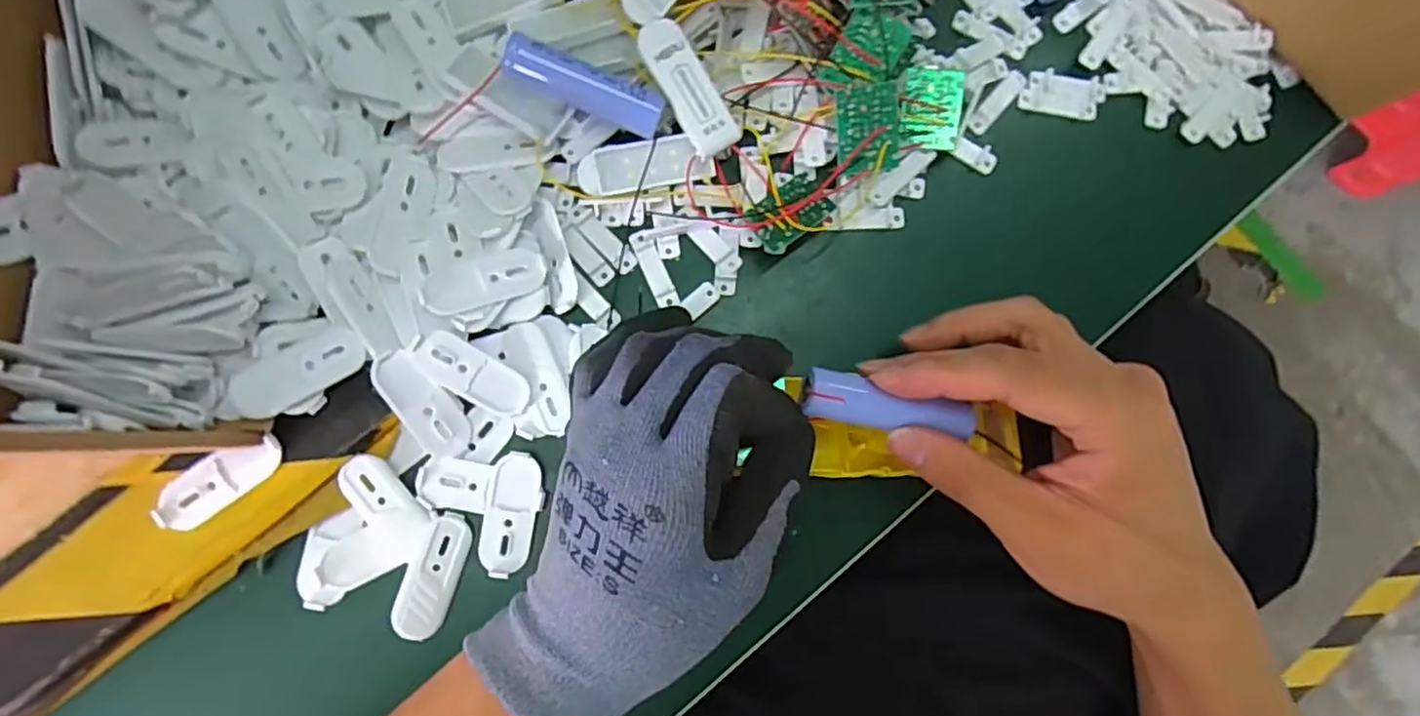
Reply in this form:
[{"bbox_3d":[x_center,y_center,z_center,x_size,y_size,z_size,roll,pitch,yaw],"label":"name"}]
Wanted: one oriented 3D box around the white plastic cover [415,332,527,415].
[{"bbox_3d":[-0.095,0.007,0.270,0.046,0.004,0.018,35,82,-20],"label":"white plastic cover"}]

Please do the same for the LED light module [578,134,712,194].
[{"bbox_3d":[-0.027,-0.082,0.285,0.056,0.011,0.019,-12,84,-5],"label":"LED light module"}]

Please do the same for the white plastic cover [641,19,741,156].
[{"bbox_3d":[-0.009,-0.112,0.276,0.020,0.004,0.056,-34,101,-7],"label":"white plastic cover"}]

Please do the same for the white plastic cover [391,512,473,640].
[{"bbox_3d":[-0.111,0.087,0.267,0.019,0.005,0.049,16,82,-1],"label":"white plastic cover"}]

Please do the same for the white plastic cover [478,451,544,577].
[{"bbox_3d":[-0.082,0.064,0.273,0.022,0.005,0.049,14,82,-1],"label":"white plastic cover"}]

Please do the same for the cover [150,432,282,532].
[{"bbox_3d":[-0.187,0.046,0.255,0.050,0.008,0.020,-35,86,-7],"label":"cover"}]

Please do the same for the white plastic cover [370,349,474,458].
[{"bbox_3d":[-0.114,0.019,0.268,0.020,0.005,0.047,-33,111,-7],"label":"white plastic cover"}]

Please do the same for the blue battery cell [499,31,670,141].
[{"bbox_3d":[-0.050,-0.109,0.269,0.063,0.020,0.015,21,82,-14],"label":"blue battery cell"}]

